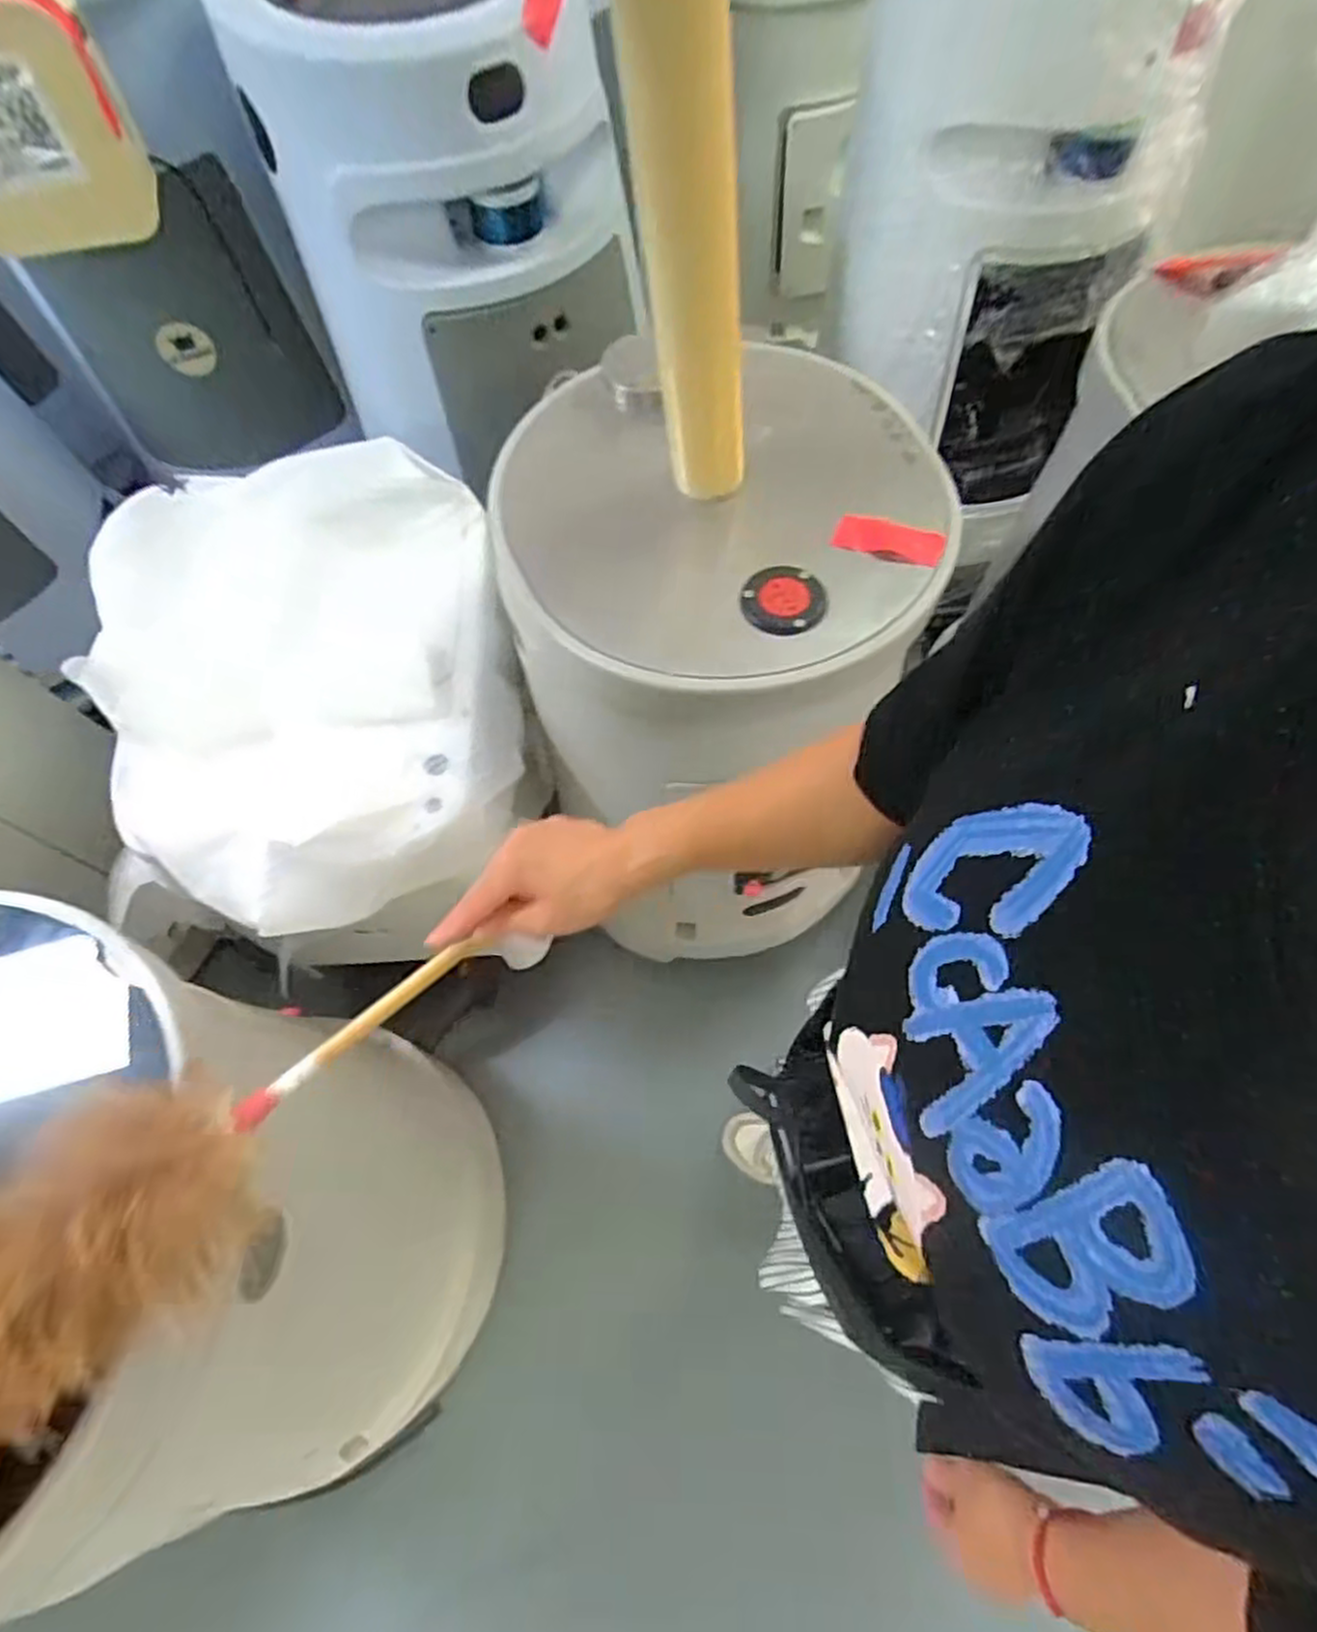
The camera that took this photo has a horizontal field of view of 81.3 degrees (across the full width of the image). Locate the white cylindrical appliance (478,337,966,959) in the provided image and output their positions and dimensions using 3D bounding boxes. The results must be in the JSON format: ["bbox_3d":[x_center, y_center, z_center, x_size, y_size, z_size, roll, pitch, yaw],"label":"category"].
[{"bbox_3d":[0.085,-0.169,1.069,0.435,0.718,0.476,-1,63,2],"label":"white cylindrical appliance"}]

